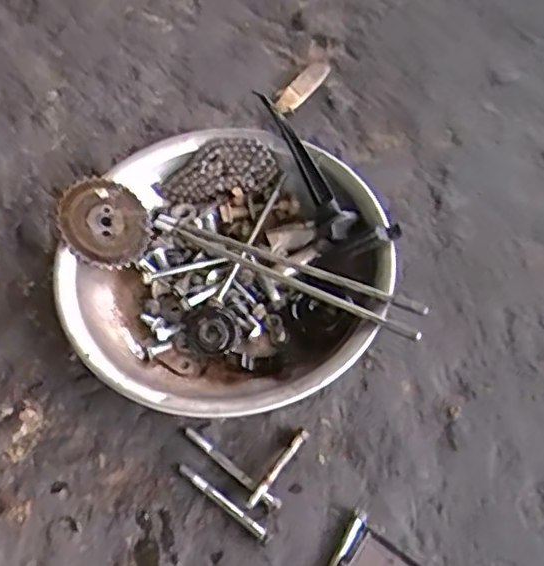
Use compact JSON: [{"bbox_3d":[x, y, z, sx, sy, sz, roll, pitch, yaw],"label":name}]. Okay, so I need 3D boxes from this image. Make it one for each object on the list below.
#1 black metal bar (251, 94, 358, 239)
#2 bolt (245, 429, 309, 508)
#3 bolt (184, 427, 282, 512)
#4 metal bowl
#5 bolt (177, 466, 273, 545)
[{"bbox_3d":[0.020,-0.085,0.424,0.020,0.017,0.133,-22,60,-12],"label":"black metal bar"},{"bbox_3d":[0.003,0.105,0.341,0.006,0.012,0.053,33,64,19],"label":"bolt"},{"bbox_3d":[-0.023,0.105,0.342,0.070,0.005,0.006,35,65,20],"label":"bolt"},{"bbox_3d":[-0.027,-0.008,0.394,0.194,0.042,0.199,0,58,0],"label":"metal bowl"},{"bbox_3d":[-0.027,0.121,0.332,0.064,0.007,0.007,33,64,18],"label":"bolt"}]

